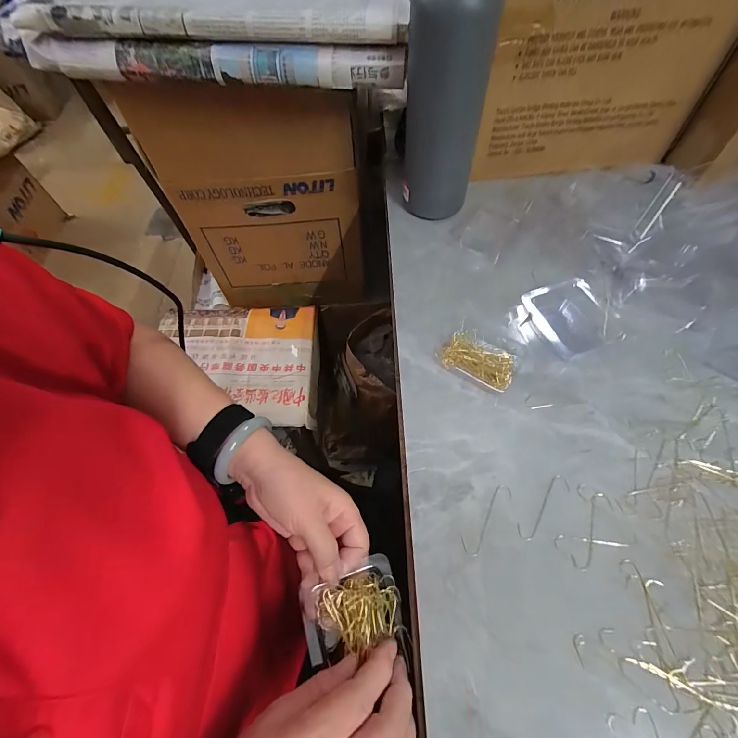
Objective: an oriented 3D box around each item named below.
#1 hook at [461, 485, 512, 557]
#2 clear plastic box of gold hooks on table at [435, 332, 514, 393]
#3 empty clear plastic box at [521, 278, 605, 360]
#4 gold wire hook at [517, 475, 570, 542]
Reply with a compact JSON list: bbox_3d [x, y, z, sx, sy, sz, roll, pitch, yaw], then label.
[{"bbox_3d":[0.095,0.120,0.291,0.016,0.004,0.063,35,67,20],"label":"hook"},{"bbox_3d":[0.107,-0.007,0.358,0.072,0.020,0.040,36,68,21],"label":"clear plastic box of gold hooks on table"},{"bbox_3d":[0.209,-0.056,0.375,0.066,0.022,0.081,-15,60,-6],"label":"empty clear plastic box"},{"bbox_3d":[0.142,0.112,0.293,0.064,0.004,0.014,-41,66,-19],"label":"gold wire hook"}]

